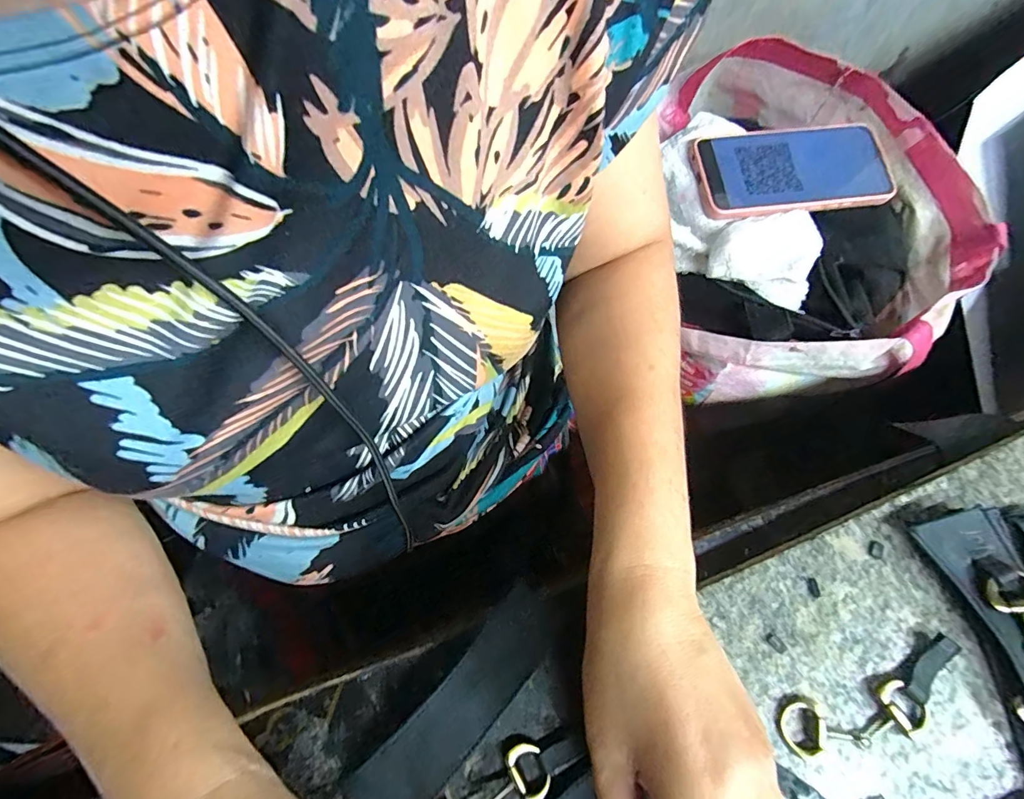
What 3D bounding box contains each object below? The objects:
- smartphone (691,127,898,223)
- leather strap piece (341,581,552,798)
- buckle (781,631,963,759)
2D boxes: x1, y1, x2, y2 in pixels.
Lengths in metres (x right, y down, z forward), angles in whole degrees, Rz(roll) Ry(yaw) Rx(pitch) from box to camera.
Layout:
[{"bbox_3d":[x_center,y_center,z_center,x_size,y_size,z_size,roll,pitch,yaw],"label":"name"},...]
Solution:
[{"bbox_3d":[0.242,-0.199,0.400,0.165,0.015,0.082,-7,71,-1],"label":"smartphone"},{"bbox_3d":[-0.026,0.154,0.235,0.034,0.019,0.126,41,76,14],"label":"leather strap piece"},{"bbox_3d":[0.177,0.149,0.225,0.097,0.007,0.031,-20,71,-6],"label":"buckle"}]

